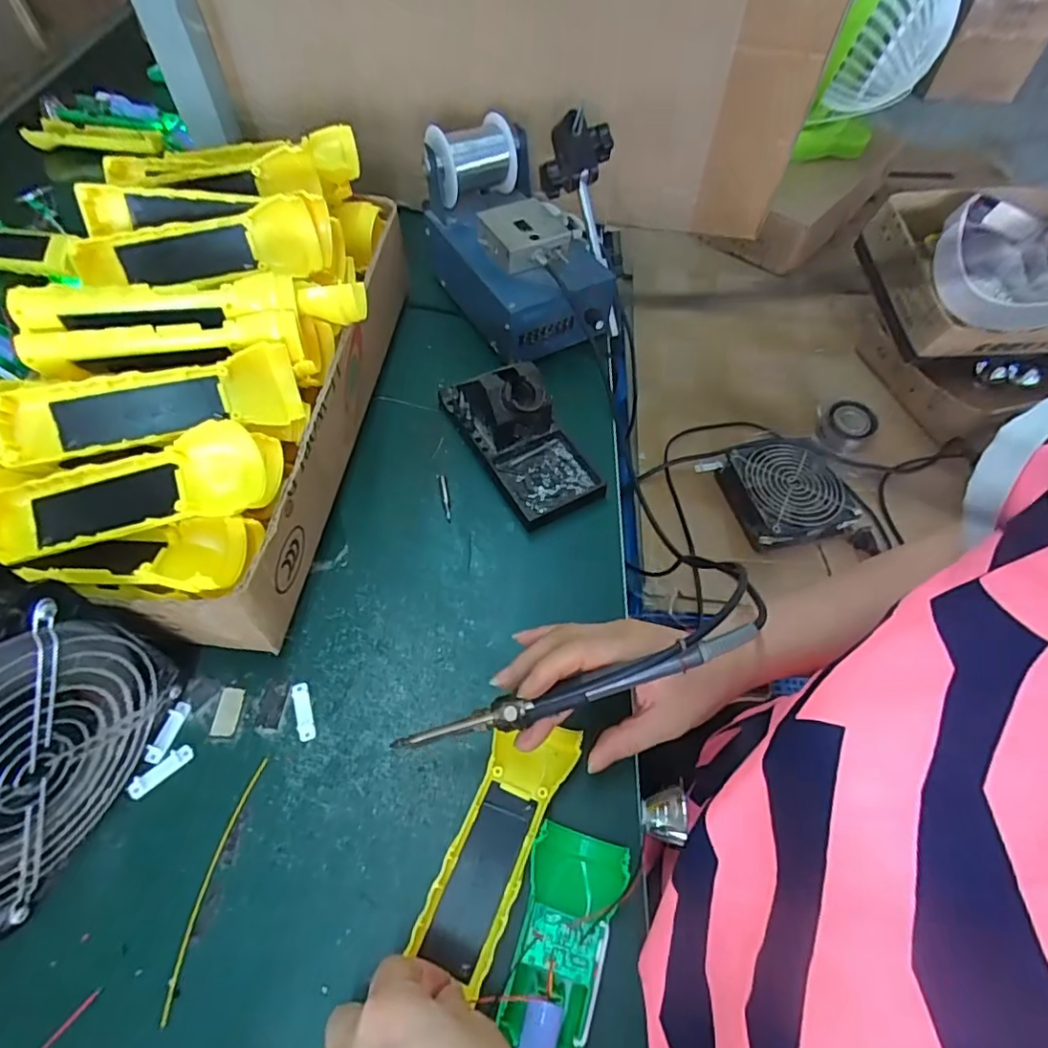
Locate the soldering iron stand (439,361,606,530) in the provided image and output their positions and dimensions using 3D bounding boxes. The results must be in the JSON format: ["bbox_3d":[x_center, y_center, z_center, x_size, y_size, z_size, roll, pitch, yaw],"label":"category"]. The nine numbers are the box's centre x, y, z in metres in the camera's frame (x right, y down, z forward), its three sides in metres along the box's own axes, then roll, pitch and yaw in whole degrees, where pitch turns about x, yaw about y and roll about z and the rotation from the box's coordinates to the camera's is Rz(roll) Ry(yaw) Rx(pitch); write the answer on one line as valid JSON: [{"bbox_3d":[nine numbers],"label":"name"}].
[{"bbox_3d":[-0.004,-0.083,0.464,0.076,0.070,0.157,-27,62,-18],"label":"soldering iron stand"}]

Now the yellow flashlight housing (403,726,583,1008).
[{"bbox_3d":[-0.013,0.176,0.327,0.045,0.026,0.132,25,57,15],"label":"yellow flashlight housing"}]

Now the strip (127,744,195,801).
[{"bbox_3d":[-0.219,0.149,0.345,0.038,0.004,0.014,-40,68,-21],"label":"strip"}]

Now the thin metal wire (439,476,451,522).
[{"bbox_3d":[-0.063,-0.021,0.462,0.006,0.006,0.043,-10,61,-7],"label":"thin metal wire"}]

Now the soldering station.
[{"bbox_3d":[0.006,-0.270,0.540,0.164,0.137,0.197,-17,59,-13],"label":"soldering station"}]

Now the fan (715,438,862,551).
[{"bbox_3d":[0.302,-0.037,0.666,0.134,0.042,0.127,-17,62,-10],"label":"fan"}]

